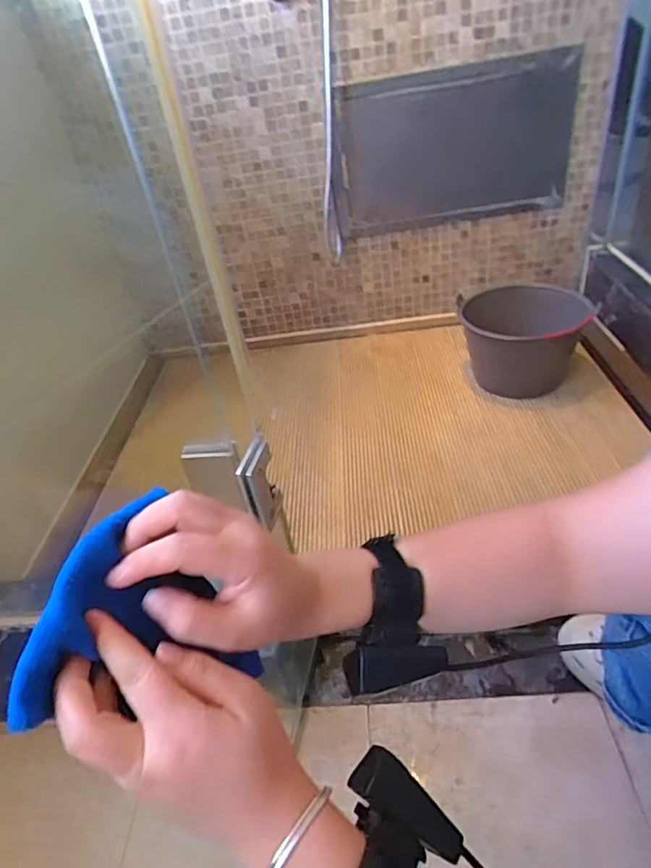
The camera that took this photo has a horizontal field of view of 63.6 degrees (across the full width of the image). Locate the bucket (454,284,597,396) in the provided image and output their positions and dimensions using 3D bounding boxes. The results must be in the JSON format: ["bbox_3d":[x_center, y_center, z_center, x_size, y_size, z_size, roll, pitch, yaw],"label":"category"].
[{"bbox_3d":[0.449,-0.206,1.176,0.226,0.190,0.227,-6,38,5],"label":"bucket"}]

